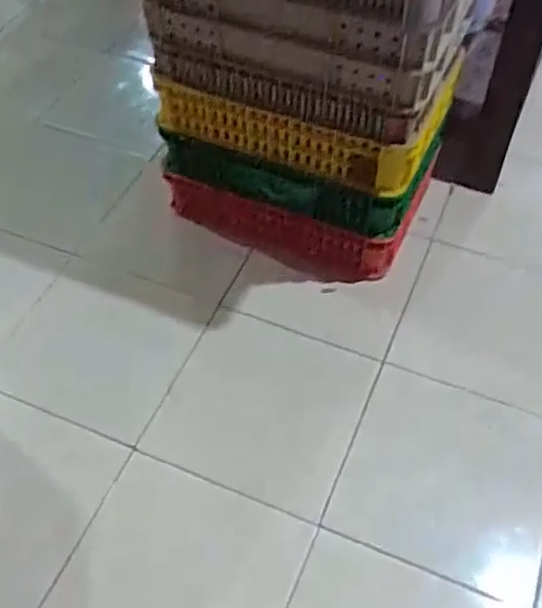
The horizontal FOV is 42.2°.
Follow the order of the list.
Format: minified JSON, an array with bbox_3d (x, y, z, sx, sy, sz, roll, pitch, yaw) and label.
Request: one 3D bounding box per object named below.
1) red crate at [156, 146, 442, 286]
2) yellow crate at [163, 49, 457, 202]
[{"bbox_3d":[0.085,-0.318,1.851,0.627,0.153,0.452,20,54,15],"label":"red crate"},{"bbox_3d":[0.078,-0.478,1.666,0.650,0.168,0.375,16,53,13],"label":"yellow crate"}]

